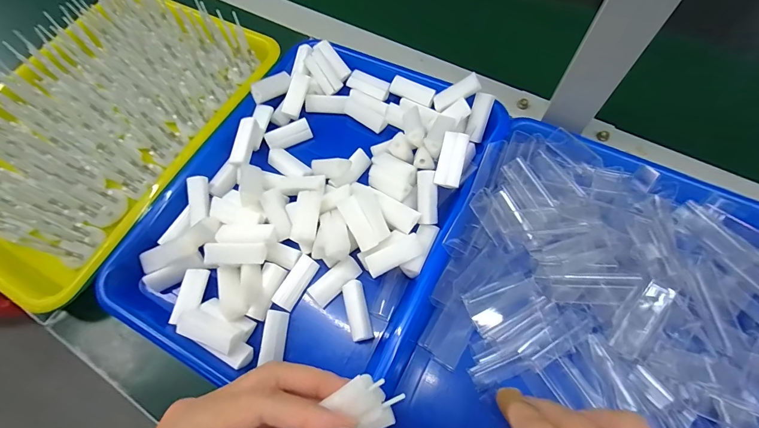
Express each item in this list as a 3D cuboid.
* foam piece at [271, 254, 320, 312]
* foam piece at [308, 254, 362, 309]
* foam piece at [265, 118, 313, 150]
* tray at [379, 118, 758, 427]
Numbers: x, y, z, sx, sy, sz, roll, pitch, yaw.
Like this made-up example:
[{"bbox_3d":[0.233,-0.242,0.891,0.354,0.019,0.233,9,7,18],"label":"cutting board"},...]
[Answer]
[{"bbox_3d":[-0.069,0.057,0.301,0.016,0.013,0.045,27,69,14],"label":"foam piece"},{"bbox_3d":[-0.038,0.055,0.302,0.045,0.011,0.021,-41,70,-15],"label":"foam piece"},{"bbox_3d":[-0.092,-0.080,0.363,0.045,0.009,0.020,-23,66,-8],"label":"foam piece"},{"bbox_3d":[0.158,0.095,0.263,0.252,0.062,0.325,25,69,13],"label":"tray"}]

